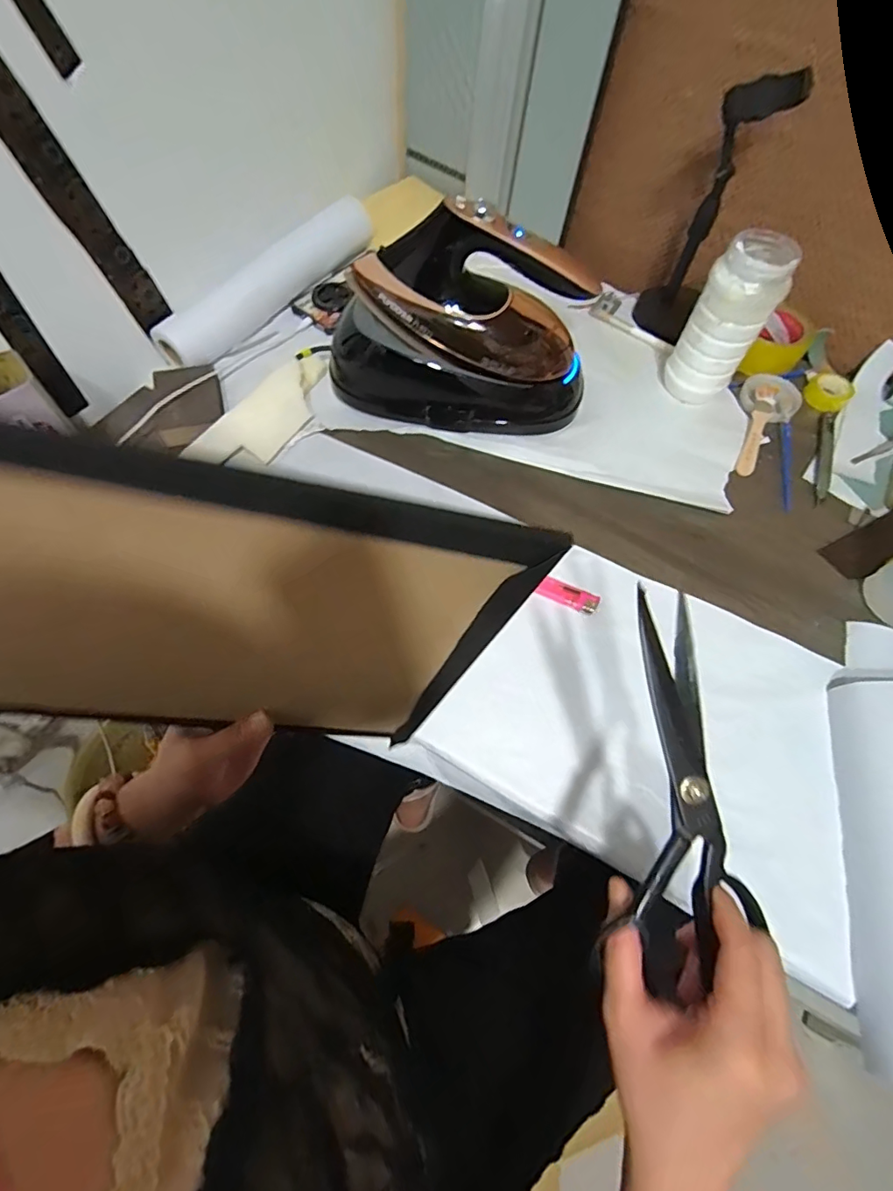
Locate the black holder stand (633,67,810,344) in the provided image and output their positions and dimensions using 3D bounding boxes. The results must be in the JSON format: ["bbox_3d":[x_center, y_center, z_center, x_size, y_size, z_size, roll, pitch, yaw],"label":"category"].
[{"bbox_3d":[0.305,-0.437,0.603,0.079,0.265,0.075,22,65,9],"label":"black holder stand"}]

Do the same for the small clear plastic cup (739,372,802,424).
[{"bbox_3d":[0.413,-0.253,0.640,0.067,0.017,0.082,29,66,12],"label":"small clear plastic cup"}]

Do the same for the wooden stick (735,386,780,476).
[{"bbox_3d":[0.383,-0.205,0.618,0.024,0.006,0.142,20,71,14],"label":"wooden stick"}]

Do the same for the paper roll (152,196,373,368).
[{"bbox_3d":[-0.235,-0.415,0.666,0.059,0.067,0.341,36,68,15],"label":"paper roll"}]

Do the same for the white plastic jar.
[{"bbox_3d":[0.321,-0.308,0.585,0.076,0.171,0.079,1,63,-2],"label":"white plastic jar"}]

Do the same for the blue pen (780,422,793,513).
[{"bbox_3d":[0.404,-0.153,0.593,0.015,0.010,0.128,12,64,4],"label":"blue pen"}]

